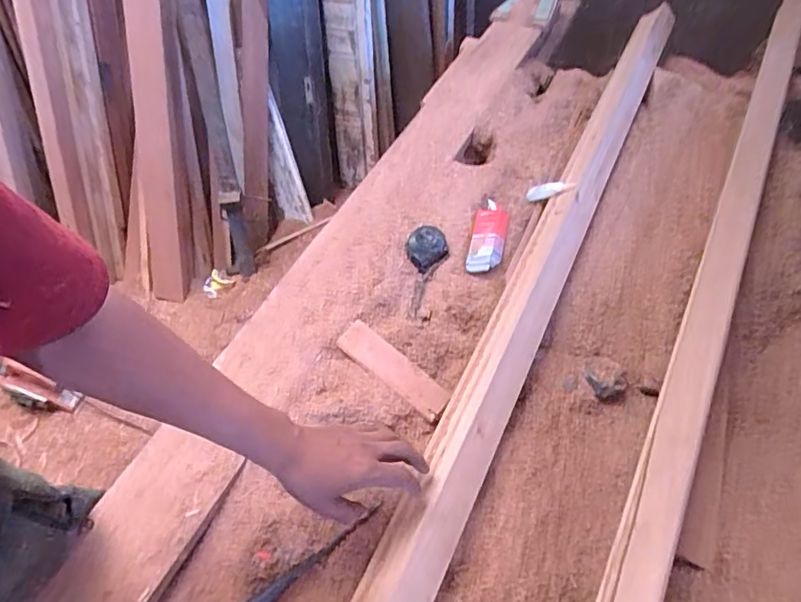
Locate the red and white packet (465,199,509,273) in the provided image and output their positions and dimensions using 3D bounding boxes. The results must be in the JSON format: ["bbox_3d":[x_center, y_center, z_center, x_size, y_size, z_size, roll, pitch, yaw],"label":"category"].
[{"bbox_3d":[0.142,-0.106,0.845,0.053,0.025,0.149,8,54,12],"label":"red and white packet"}]

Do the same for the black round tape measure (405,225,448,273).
[{"bbox_3d":[0.041,-0.085,0.827,0.067,0.025,0.066,-3,53,4],"label":"black round tape measure"}]

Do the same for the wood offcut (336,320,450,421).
[{"bbox_3d":[-0.012,0.092,0.719,0.174,0.007,0.049,34,63,27],"label":"wood offcut"}]

